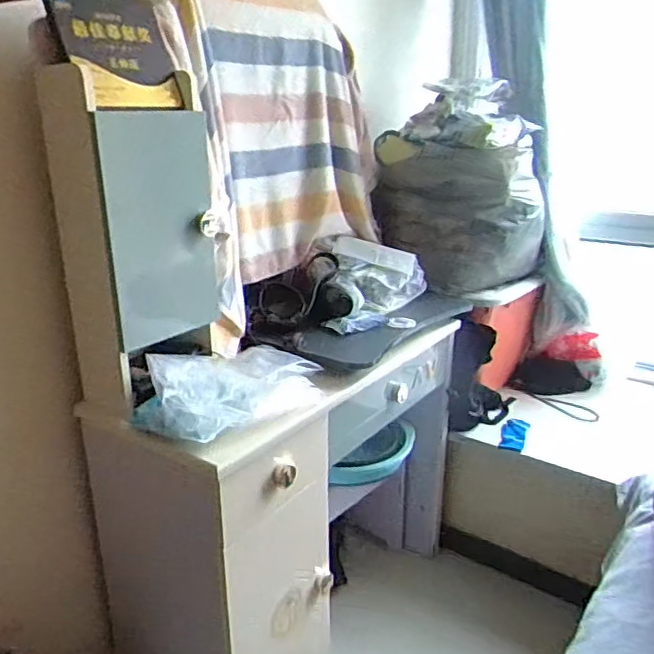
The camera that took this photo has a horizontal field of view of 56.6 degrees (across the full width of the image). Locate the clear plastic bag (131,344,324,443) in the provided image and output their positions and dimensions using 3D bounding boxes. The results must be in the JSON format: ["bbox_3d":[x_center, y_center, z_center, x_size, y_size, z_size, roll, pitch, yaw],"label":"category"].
[{"bbox_3d":[-0.183,0.107,1.157,0.343,0.079,0.234,-17,25,-40],"label":"clear plastic bag"}]

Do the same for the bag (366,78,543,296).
[{"bbox_3d":[0.383,-0.410,1.800,0.441,0.540,0.348,-5,19,-12],"label":"bag"}]

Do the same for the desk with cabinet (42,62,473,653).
[{"bbox_3d":[-0.051,0.163,1.414,0.421,1.219,0.931,16,25,40],"label":"desk with cabinet"}]

